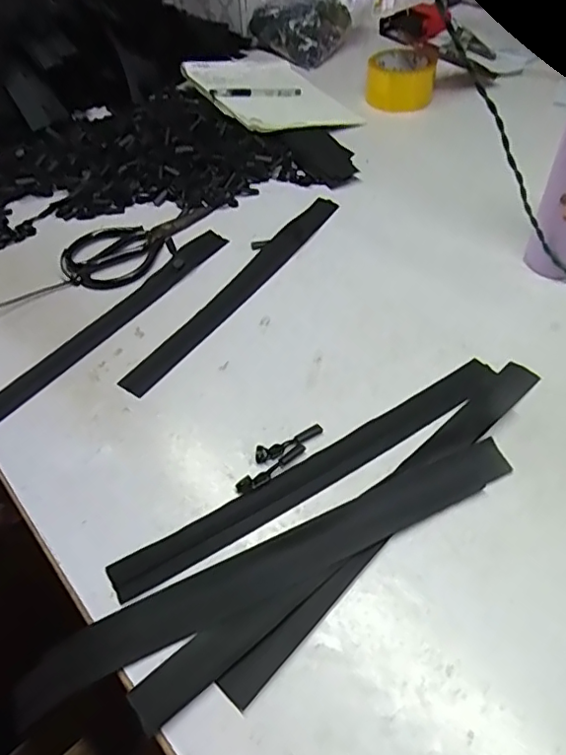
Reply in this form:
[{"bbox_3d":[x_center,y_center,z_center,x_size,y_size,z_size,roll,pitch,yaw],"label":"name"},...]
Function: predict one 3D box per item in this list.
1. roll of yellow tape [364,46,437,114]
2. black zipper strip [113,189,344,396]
[{"bbox_3d":[0.181,-0.461,0.868,0.103,0.061,0.090,6,49,9],"label":"roll of yellow tape"},{"bbox_3d":[-0.038,-0.102,0.596,0.032,0.006,0.353,28,57,19],"label":"black zipper strip"}]

